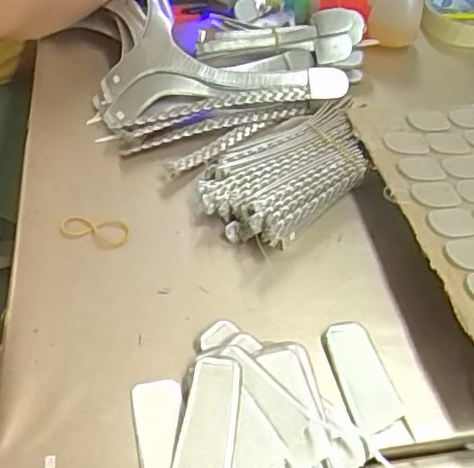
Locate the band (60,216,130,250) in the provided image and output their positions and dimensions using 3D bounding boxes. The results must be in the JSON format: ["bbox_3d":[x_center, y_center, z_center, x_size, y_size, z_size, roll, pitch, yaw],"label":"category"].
[{"bbox_3d":[-0.103,-0.001,0.422,0.050,0.004,0.027,6,51,-1],"label":"band"}]

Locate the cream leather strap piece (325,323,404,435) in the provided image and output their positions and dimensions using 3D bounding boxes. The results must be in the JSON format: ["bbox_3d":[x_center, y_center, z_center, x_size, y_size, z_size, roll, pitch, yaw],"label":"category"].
[{"bbox_3d":[0.076,0.085,0.355,0.030,0.009,0.066,-8,50,-13],"label":"cream leather strap piece"}]

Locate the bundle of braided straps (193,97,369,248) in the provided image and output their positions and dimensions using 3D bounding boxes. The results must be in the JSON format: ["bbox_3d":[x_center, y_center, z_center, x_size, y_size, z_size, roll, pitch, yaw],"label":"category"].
[{"bbox_3d":[0.046,-0.052,0.454,0.155,0.023,0.079,-34,60,-31],"label":"bundle of braided straps"}]

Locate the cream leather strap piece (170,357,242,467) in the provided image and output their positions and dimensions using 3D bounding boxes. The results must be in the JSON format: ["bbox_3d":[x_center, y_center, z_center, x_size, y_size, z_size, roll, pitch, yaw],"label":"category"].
[{"bbox_3d":[-0.016,0.105,0.312,0.032,0.009,0.080,12,48,4],"label":"cream leather strap piece"}]

